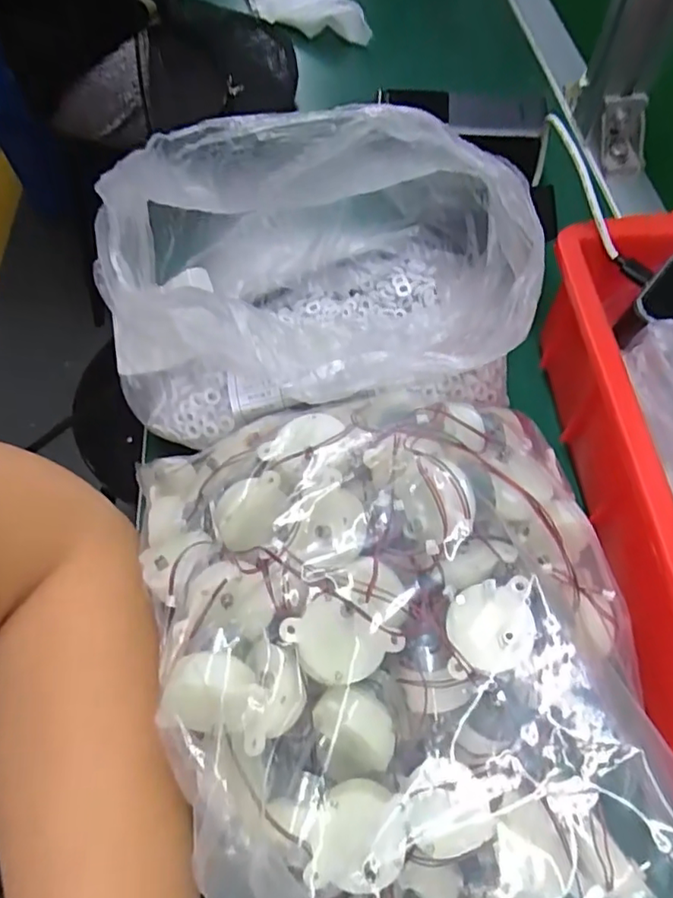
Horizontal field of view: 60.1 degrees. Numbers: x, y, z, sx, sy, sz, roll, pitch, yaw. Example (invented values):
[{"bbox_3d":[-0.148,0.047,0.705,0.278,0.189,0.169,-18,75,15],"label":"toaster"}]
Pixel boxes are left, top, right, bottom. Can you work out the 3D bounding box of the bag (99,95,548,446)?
[{"bbox_3d":[-0.023,-0.090,0.282,0.206,0.148,0.146,-2,59,1],"label":"bag"}]

